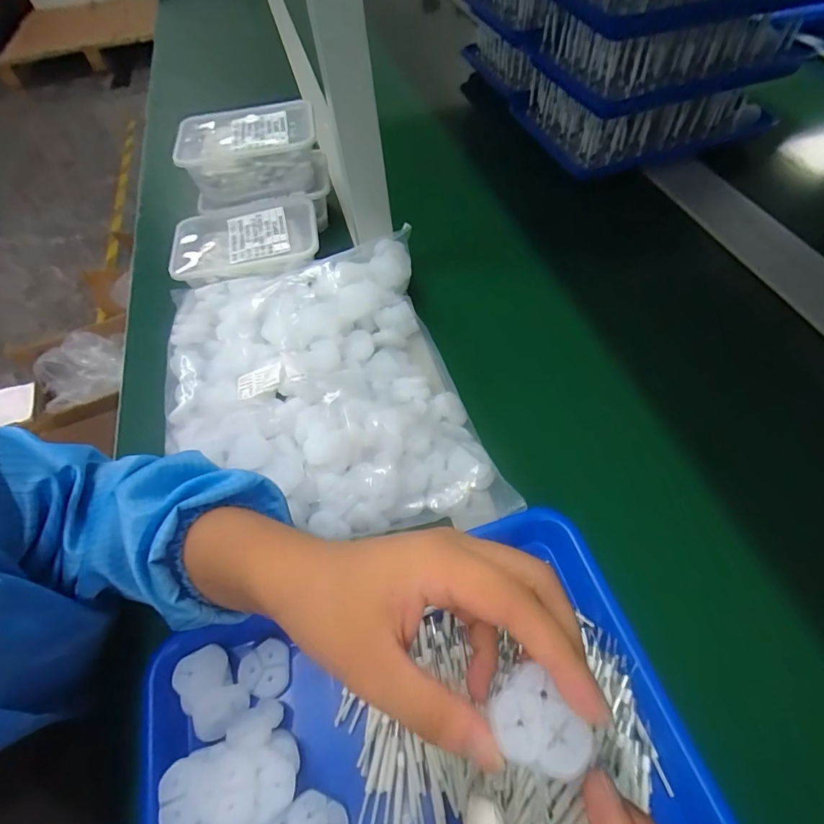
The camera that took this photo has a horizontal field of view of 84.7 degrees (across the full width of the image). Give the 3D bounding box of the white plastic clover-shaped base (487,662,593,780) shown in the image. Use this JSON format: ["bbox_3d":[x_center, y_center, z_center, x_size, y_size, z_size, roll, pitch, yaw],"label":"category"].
[{"bbox_3d":[0.048,0.122,0.174,0.030,0.005,0.035,-33,60,-16],"label":"white plastic clover-shaped base"}]

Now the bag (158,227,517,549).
[{"bbox_3d":[-0.095,-0.025,0.438,0.277,0.069,0.325,-18,57,-6],"label":"bag"}]

